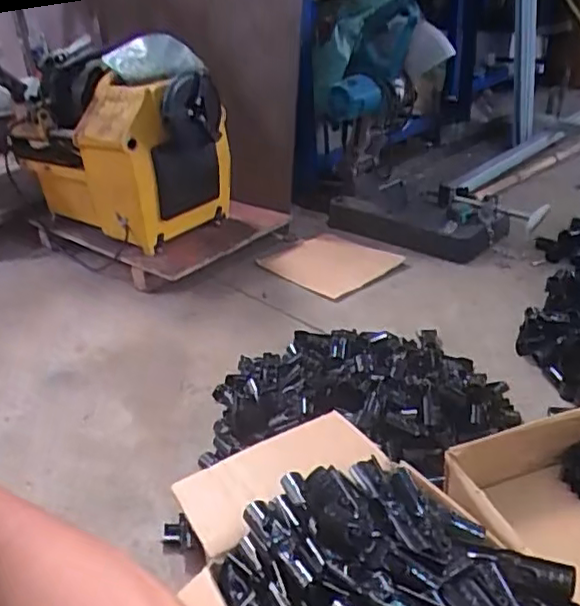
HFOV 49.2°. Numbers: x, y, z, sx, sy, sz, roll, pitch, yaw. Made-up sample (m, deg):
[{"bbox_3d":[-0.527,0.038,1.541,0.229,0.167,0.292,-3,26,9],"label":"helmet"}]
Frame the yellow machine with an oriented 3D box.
[{"bbox_3d":[-0.431,-0.414,1.596,0.553,0.415,0.280,17,37,32],"label":"yellow machine"}]

